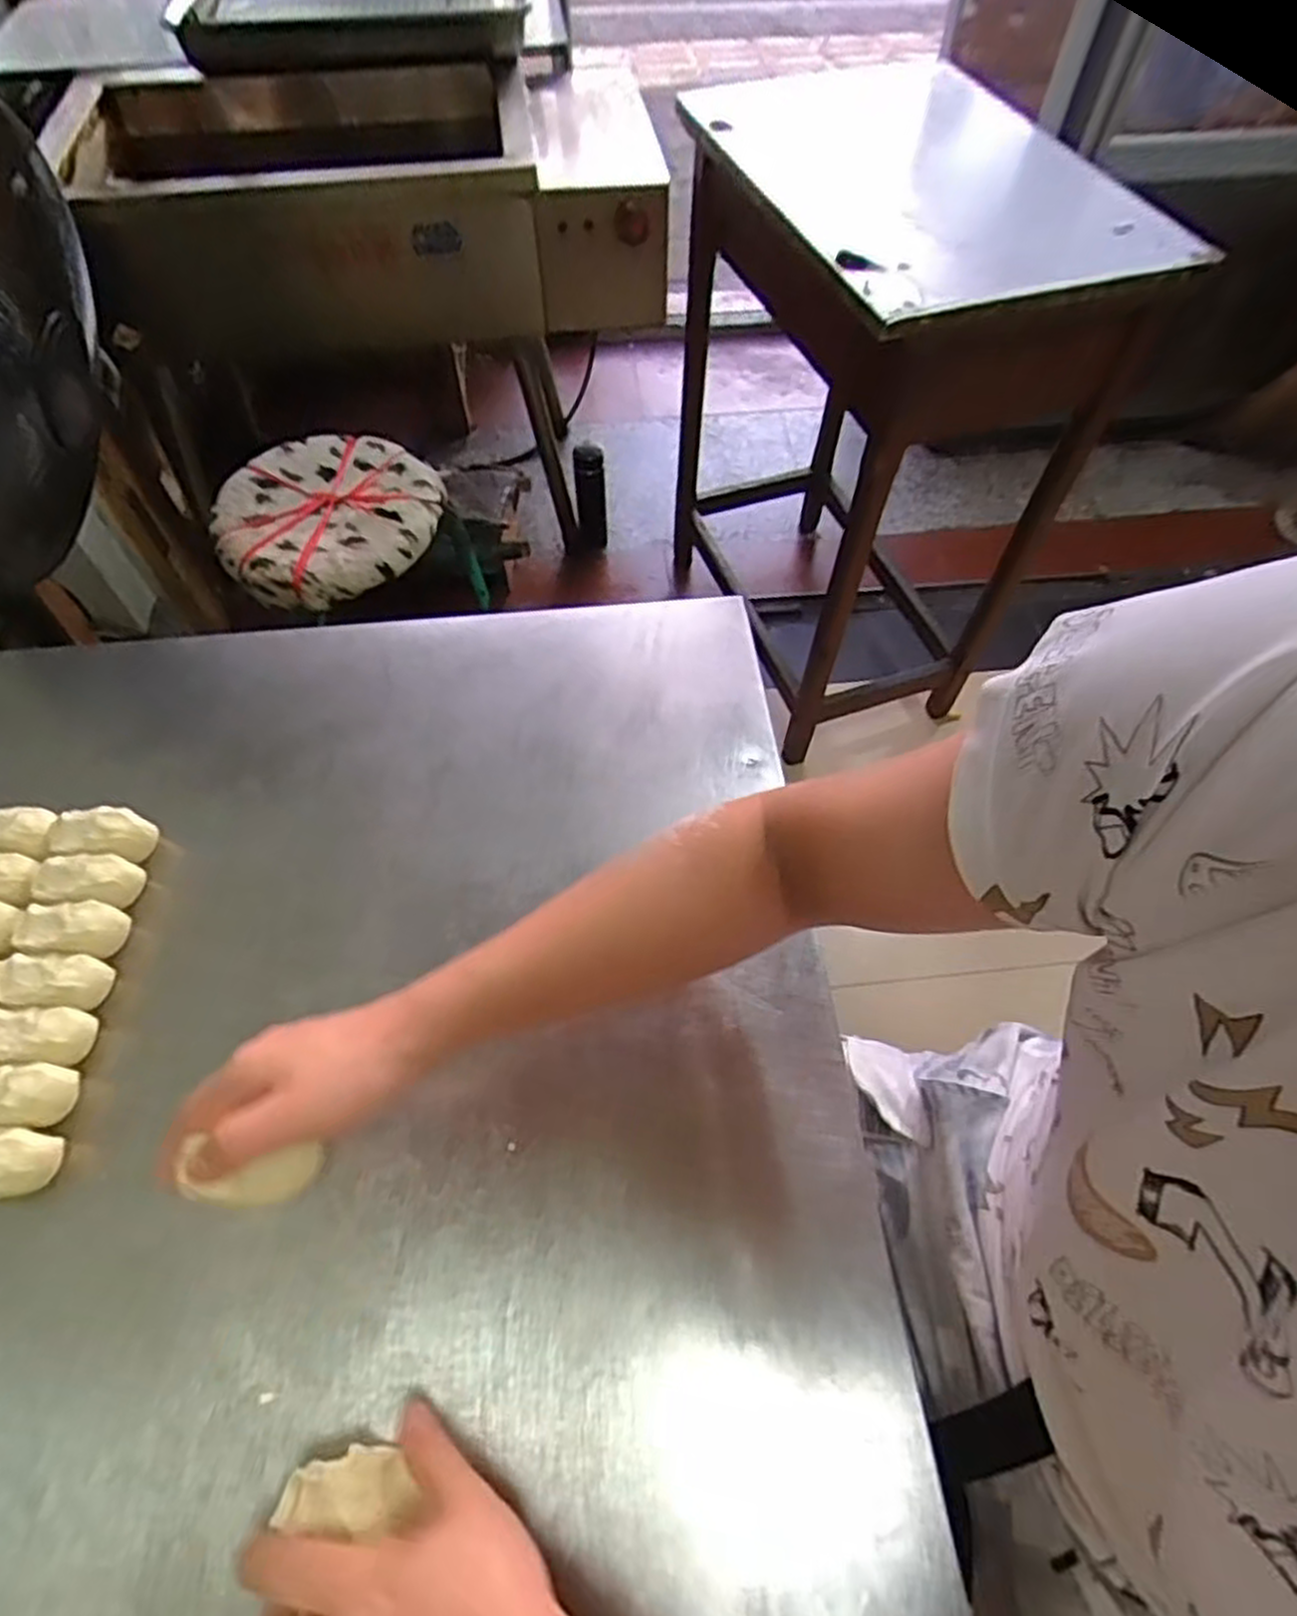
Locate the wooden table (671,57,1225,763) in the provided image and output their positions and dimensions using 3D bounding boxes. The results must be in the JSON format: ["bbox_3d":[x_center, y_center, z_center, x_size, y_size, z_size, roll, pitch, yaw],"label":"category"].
[{"bbox_3d":[0.314,-0.550,1.209,0.422,0.752,0.586,-16,60,-10],"label":"wooden table"}]

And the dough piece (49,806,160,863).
[{"bbox_3d":[-0.465,0.028,0.686,0.081,0.061,0.049,-3,61,0],"label":"dough piece"}]

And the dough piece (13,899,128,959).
[{"bbox_3d":[-0.448,0.101,0.626,0.072,0.057,0.043,-6,61,-2],"label":"dough piece"}]

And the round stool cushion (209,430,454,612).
[{"bbox_3d":[-0.470,-0.429,1.155,0.289,0.054,0.308,0,58,0],"label":"round stool cushion"}]

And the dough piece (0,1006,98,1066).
[{"bbox_3d":[-0.445,0.172,0.583,0.076,0.049,0.040,-3,61,0],"label":"dough piece"}]

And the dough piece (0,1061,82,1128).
[{"bbox_3d":[-0.440,0.205,0.558,0.075,0.048,0.041,-1,61,1],"label":"dough piece"}]

